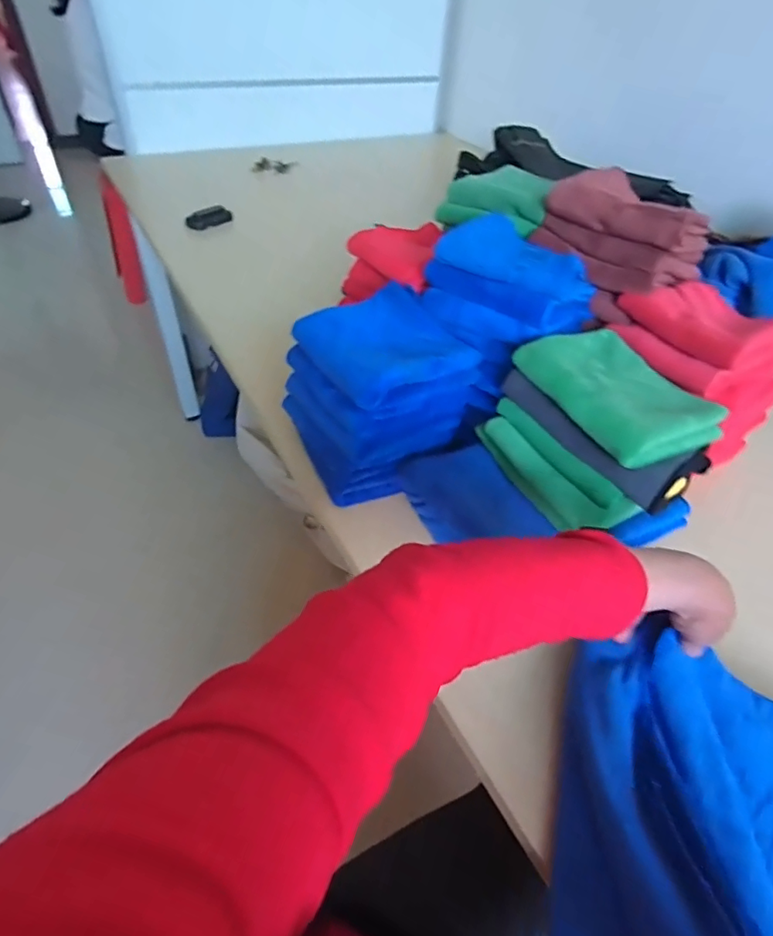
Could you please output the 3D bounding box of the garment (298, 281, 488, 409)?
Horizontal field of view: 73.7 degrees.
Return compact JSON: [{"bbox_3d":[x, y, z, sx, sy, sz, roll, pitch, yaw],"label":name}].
[{"bbox_3d":[0.000,-0.145,0.591,0.172,0.058,0.154,-22,50,-25],"label":"garment"}]

